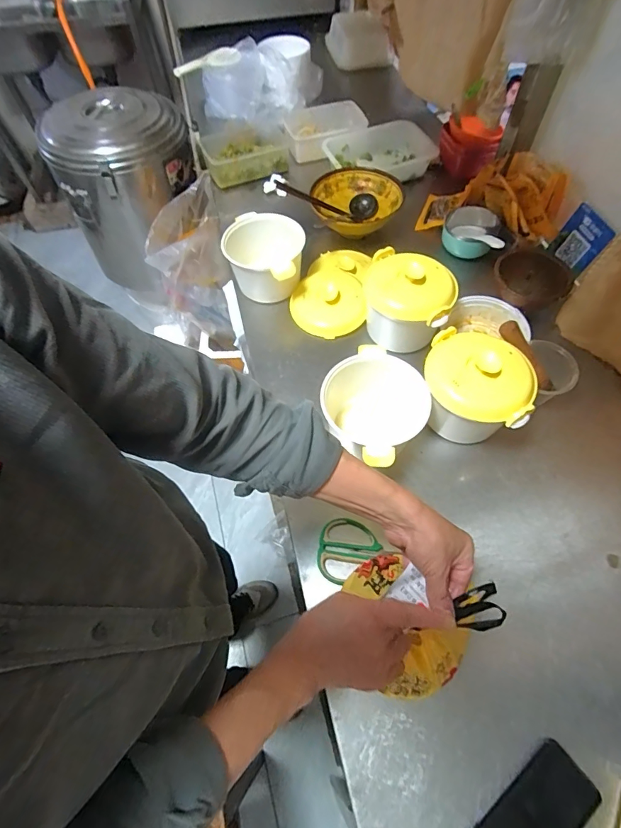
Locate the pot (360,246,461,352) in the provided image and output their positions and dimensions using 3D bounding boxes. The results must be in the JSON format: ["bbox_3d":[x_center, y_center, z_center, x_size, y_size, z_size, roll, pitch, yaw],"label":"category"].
[{"bbox_3d":[0.185,-0.215,0.799,0.162,0.143,0.149,-1,61,2],"label":"pot"}]

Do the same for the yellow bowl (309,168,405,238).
[{"bbox_3d":[0.101,-0.505,0.996,0.217,0.084,0.225,-1,61,2],"label":"yellow bowl"}]

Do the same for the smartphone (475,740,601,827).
[{"bbox_3d":[0.271,0.473,0.480,0.145,0.011,0.072,-34,65,-16],"label":"smartphone"}]

